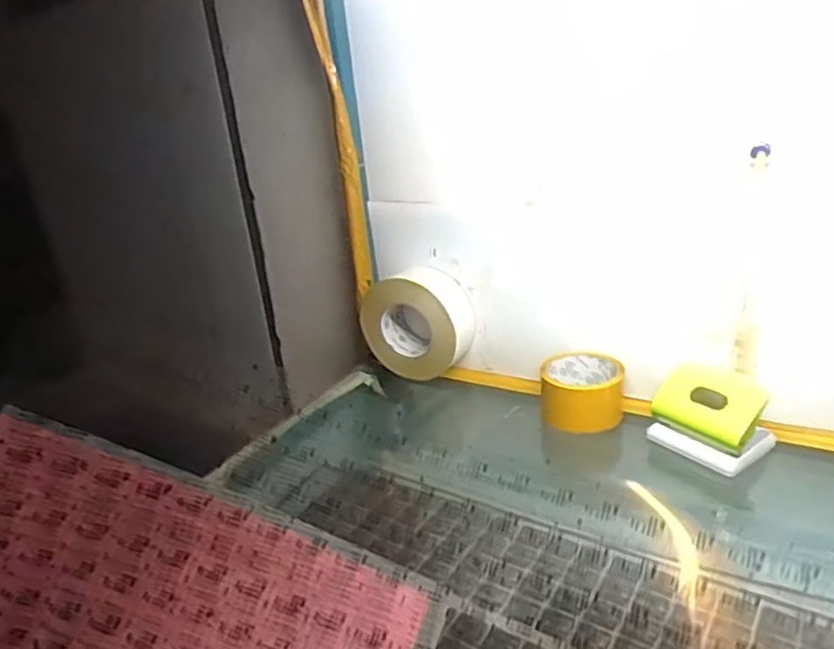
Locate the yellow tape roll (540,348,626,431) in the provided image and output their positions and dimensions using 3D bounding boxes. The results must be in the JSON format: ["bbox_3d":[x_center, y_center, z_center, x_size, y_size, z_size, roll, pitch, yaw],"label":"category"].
[{"bbox_3d":[0.190,0.078,0.745,0.092,0.053,0.092,1,24,18],"label":"yellow tape roll"}]

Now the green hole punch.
[{"bbox_3d":[0.296,0.092,0.654,0.066,0.071,0.107,-22,27,-32],"label":"green hole punch"}]

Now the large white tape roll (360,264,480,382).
[{"bbox_3d":[0.000,-0.001,0.855,0.148,0.128,0.061,5,24,25],"label":"large white tape roll"}]

